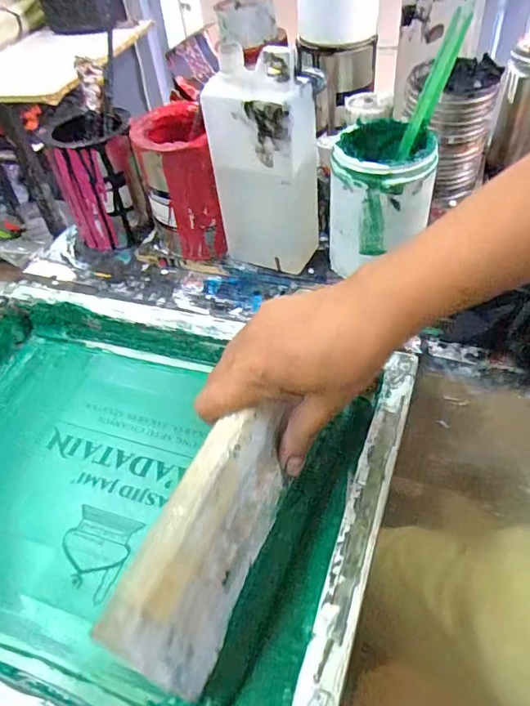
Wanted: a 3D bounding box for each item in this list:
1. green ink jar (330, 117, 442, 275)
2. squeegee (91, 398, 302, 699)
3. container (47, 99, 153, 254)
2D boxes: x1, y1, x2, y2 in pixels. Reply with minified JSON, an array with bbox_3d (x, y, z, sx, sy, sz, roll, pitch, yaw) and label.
[{"bbox_3d":[0.121,-0.158,0.528,0.099,0.126,0.096,8,49,14],"label":"green ink jar"},{"bbox_3d":[-0.032,0.112,0.310,0.027,0.087,0.157,-1,44,35],"label":"squeegee"},{"bbox_3d":[-0.211,-0.221,0.650,0.092,0.140,0.103,-24,50,-15],"label":"container"}]

